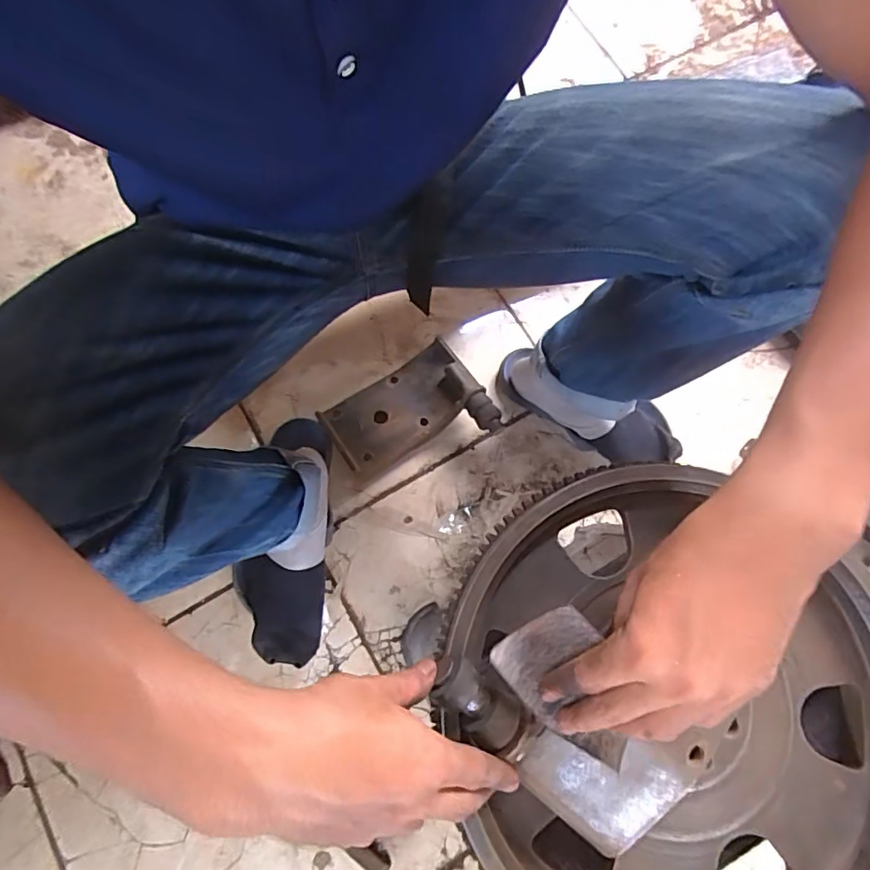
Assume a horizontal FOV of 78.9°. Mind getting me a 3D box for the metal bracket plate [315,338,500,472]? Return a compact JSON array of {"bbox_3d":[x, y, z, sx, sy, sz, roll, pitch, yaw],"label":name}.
[{"bbox_3d":[-0.033,-0.022,0.704,0.199,0.058,0.156,-35,79,-10],"label":"metal bracket plate"}]

